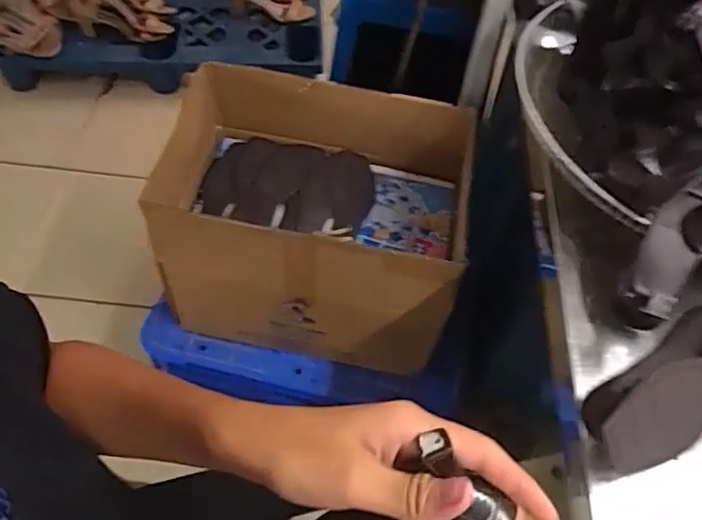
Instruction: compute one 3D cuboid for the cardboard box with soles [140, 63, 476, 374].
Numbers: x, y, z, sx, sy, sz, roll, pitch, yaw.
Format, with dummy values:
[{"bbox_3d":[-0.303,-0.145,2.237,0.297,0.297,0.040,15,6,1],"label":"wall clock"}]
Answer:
[{"bbox_3d":[-0.058,-0.078,0.970,0.451,0.273,0.308,10,56,3],"label":"cardboard box with soles"}]

